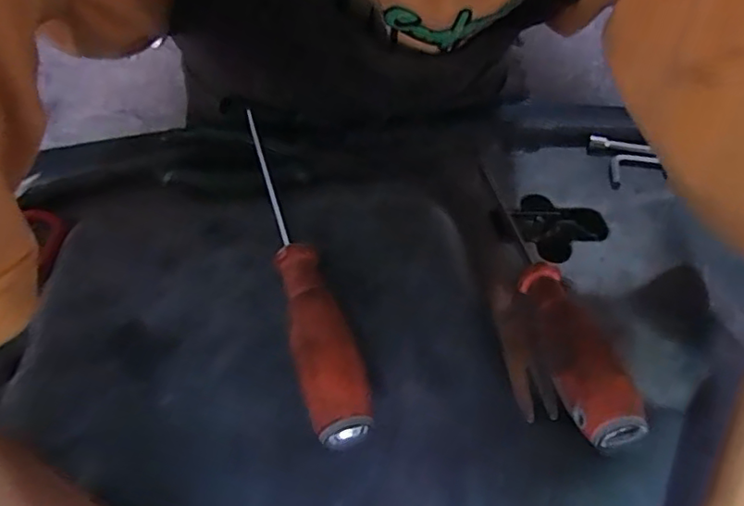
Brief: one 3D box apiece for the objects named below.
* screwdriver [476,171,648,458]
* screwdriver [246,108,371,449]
[{"bbox_3d":[0.099,0.013,0.343,0.025,0.027,0.222,-4,36,-3],"label":"screwdriver"},{"bbox_3d":[-0.049,0.001,0.326,0.031,0.036,0.231,-17,57,-12],"label":"screwdriver"}]

